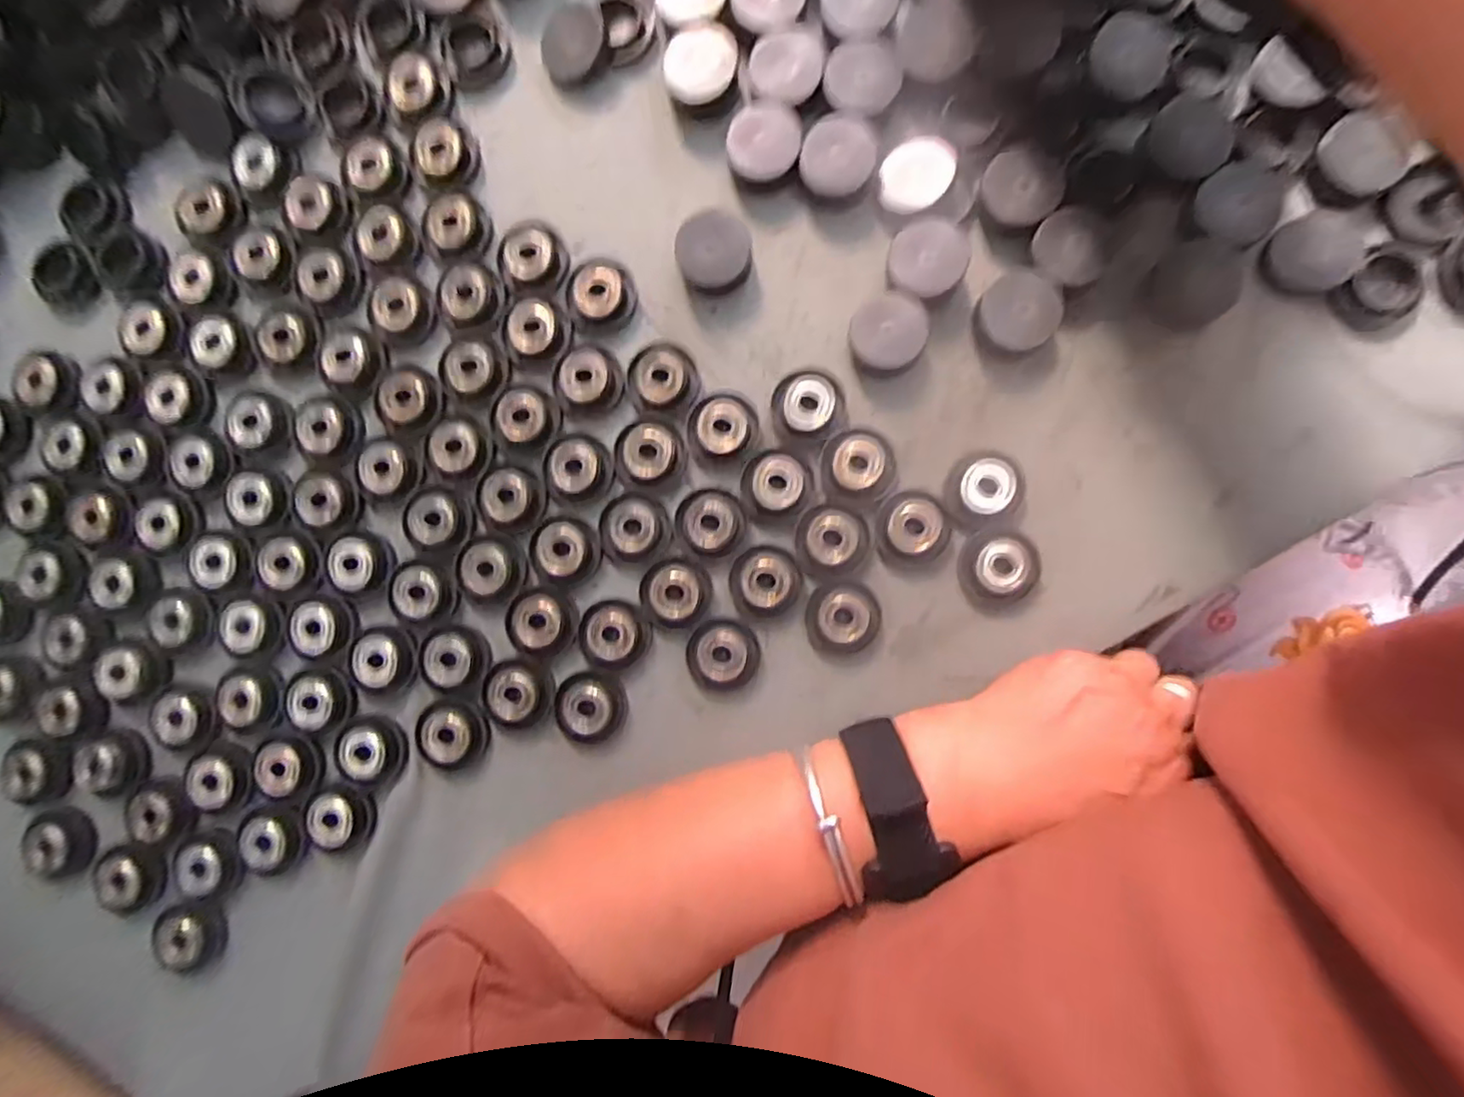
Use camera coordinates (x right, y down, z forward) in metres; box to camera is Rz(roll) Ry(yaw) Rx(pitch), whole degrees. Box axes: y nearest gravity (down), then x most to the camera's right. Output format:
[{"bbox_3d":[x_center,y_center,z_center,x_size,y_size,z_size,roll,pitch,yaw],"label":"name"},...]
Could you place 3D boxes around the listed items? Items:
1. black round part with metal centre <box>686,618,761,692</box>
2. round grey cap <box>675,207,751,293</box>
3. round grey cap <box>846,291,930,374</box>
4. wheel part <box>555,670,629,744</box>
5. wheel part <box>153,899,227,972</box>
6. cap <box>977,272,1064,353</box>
[{"bbox_3d":[-0.004,0.048,0.280,0.031,0.010,0.031,0,89,5],"label":"black round part with metal centre"},{"bbox_3d":[-0.008,-0.131,0.283,0.032,0.017,0.030,0,89,5],"label":"round grey cap"},{"bbox_3d":[0.067,-0.093,0.277,0.032,0.013,0.031,0,89,5],"label":"round grey cap"},{"bbox_3d":[-0.063,0.071,0.283,0.031,0.012,0.031,0,89,5],"label":"wheel part"},{"bbox_3d":[-0.249,0.179,0.294,0.033,0.005,0.030,0,89,5],"label":"wheel part"},{"bbox_3d":[0.119,-0.098,0.270,0.034,0.018,0.032,0,89,5],"label":"cap"}]

